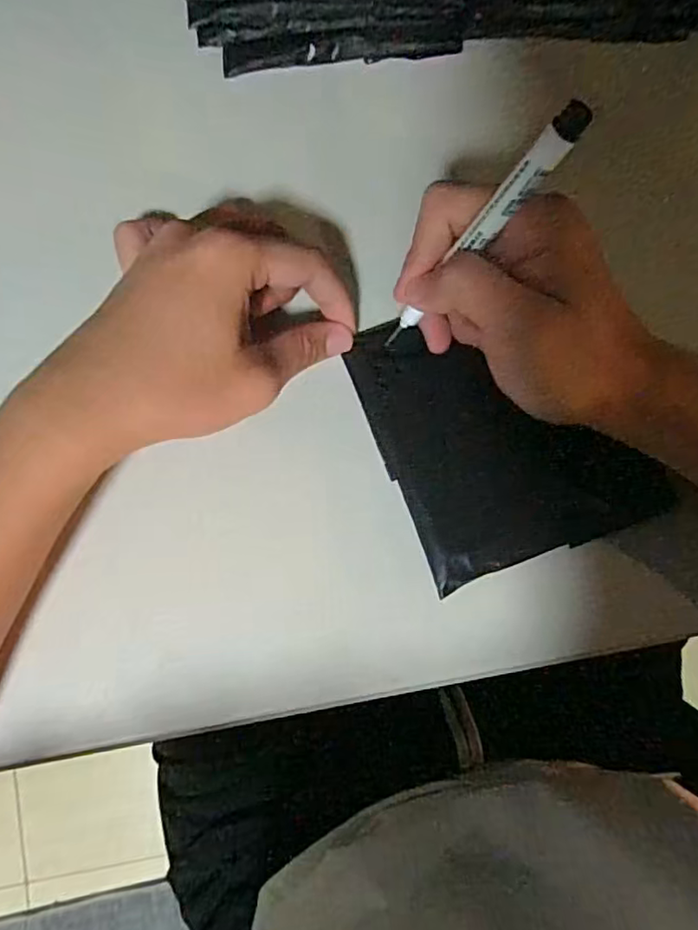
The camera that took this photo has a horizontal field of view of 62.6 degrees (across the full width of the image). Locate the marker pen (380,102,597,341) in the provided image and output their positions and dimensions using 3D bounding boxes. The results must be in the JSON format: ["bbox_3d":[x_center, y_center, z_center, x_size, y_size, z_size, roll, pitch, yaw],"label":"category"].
[{"bbox_3d":[0.046,-0.085,0.230,0.010,0.128,0.009,49,57,2],"label":"marker pen"}]

